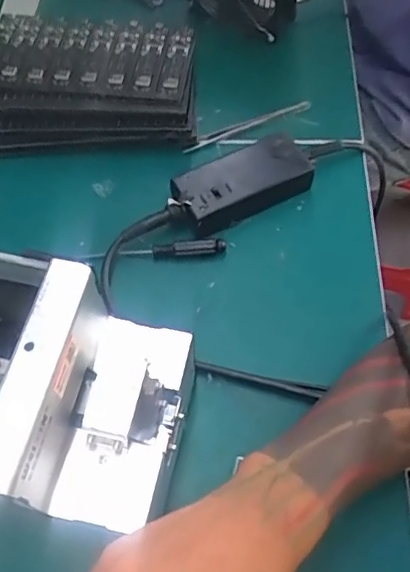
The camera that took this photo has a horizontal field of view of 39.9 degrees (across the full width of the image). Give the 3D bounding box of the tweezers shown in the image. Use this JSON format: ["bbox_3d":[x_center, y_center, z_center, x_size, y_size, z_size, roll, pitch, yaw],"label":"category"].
[{"bbox_3d":[0.041,-0.153,0.537,0.128,0.014,0.009,-19,62,-9],"label":"tweezers"}]

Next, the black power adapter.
[{"bbox_3d":[0.035,-0.089,0.491,0.119,0.033,0.055,-27,64,-13],"label":"black power adapter"}]

